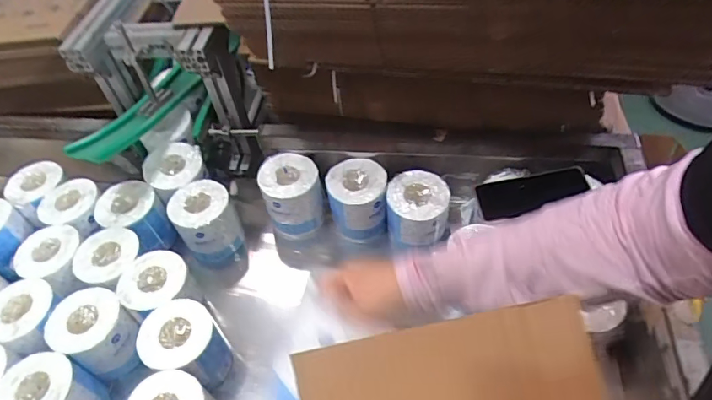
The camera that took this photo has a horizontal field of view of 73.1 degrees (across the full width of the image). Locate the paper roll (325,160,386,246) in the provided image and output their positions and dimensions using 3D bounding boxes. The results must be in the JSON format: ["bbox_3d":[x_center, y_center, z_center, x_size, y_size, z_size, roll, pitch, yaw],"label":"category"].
[{"bbox_3d":[0.004,0.004,0.851,0.098,0.118,0.098,-3,51,3],"label":"paper roll"}]

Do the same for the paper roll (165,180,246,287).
[{"bbox_3d":[-0.262,0.060,0.861,0.105,0.188,0.101,-3,51,3],"label":"paper roll"}]

